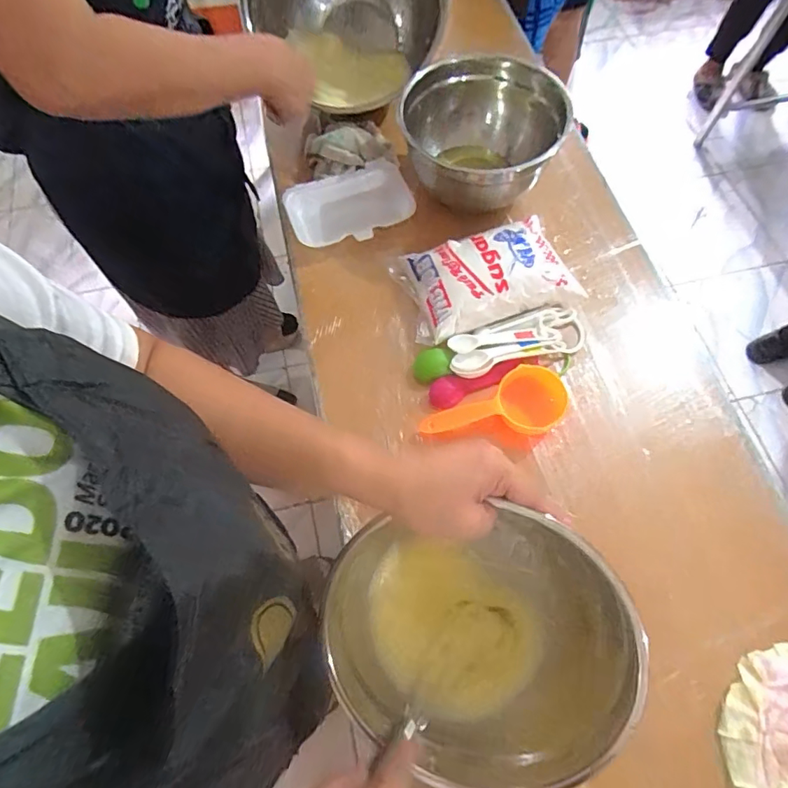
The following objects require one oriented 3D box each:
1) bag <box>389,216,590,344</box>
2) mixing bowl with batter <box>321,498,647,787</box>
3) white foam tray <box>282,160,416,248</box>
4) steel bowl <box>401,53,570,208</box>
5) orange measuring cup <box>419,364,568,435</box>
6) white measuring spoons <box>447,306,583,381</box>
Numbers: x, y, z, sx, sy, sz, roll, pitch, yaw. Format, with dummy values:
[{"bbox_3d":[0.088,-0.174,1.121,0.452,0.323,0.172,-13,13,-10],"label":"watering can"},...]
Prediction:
[{"bbox_3d":[0.114,-0.146,0.635,0.203,0.054,0.132,-12,66,-7],"label":"bag"},{"bbox_3d":[0.070,0.188,0.424,0.236,0.113,0.223,1,65,-1],"label":"mixing bowl with batter"},{"bbox_3d":[-0.062,-0.262,0.710,0.165,0.034,0.108,-19,67,-10],"label":"white foam tray"},{"bbox_3d":[0.112,-0.337,0.685,0.189,0.122,0.203,1,65,-1],"label":"steel bowl"},{"bbox_3d":[0.113,0.020,0.584,0.164,0.034,0.073,-14,65,9],"label":"orange measuring cup"},{"bbox_3d":[0.150,-0.065,0.619,0.175,0.017,0.062,-16,66,-9],"label":"white measuring spoons"}]

